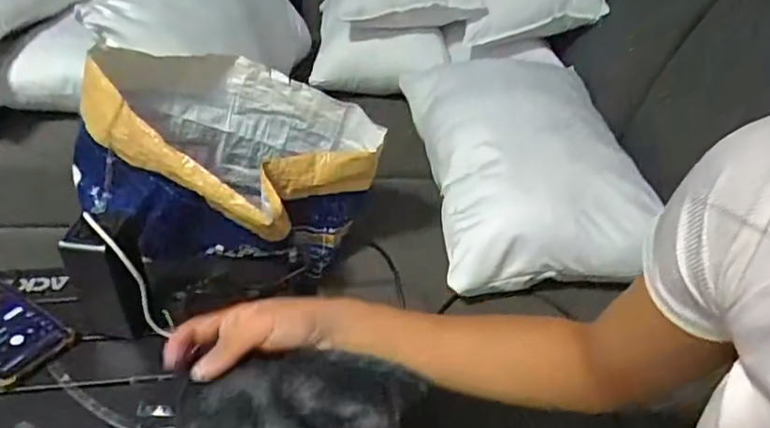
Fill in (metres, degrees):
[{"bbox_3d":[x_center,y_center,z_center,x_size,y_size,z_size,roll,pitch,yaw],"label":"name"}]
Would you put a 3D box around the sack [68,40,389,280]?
[{"bbox_3d":[-0.174,-0.064,0.708,0.298,0.208,0.224,17,40,15],"label":"sack"}]

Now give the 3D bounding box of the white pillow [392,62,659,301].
[{"bbox_3d":[0.186,-0.101,0.882,0.252,0.105,0.481,-1,39,-7],"label":"white pillow"}]

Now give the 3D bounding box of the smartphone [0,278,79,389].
[{"bbox_3d":[-0.408,0.114,0.616,0.177,0.015,0.082,24,42,23],"label":"smartphone"}]

